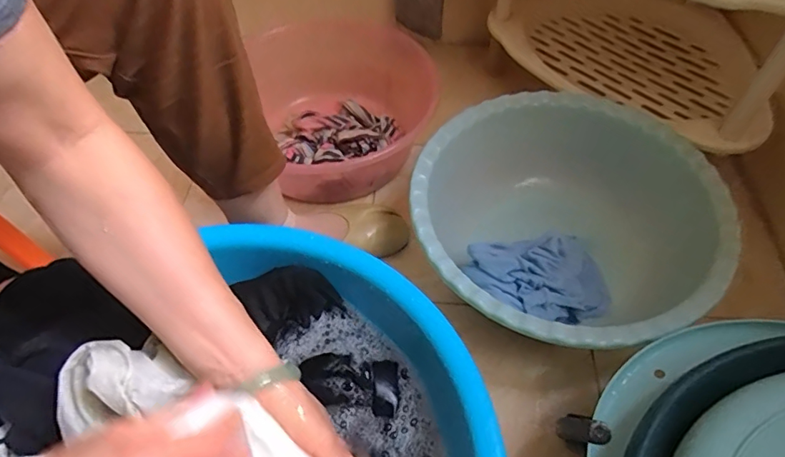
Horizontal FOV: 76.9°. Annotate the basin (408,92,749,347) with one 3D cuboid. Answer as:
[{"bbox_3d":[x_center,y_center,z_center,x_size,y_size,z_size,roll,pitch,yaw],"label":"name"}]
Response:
[{"bbox_3d":[0.216,-0.005,0.650,0.371,0.124,0.369,-1,53,1],"label":"basin"}]

